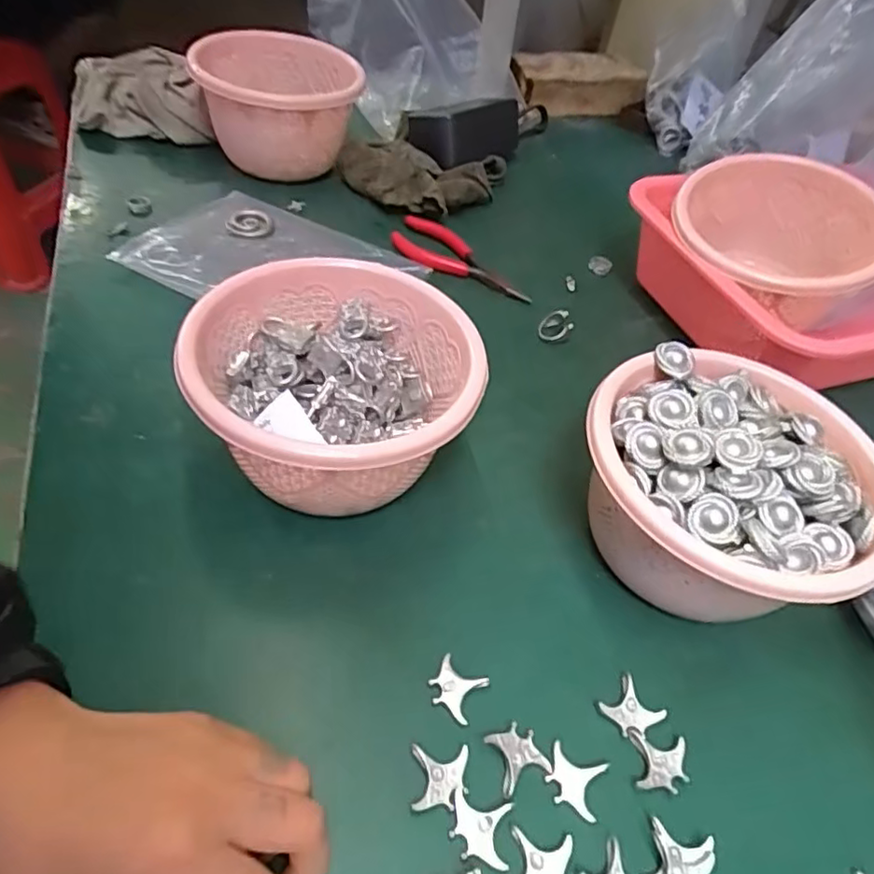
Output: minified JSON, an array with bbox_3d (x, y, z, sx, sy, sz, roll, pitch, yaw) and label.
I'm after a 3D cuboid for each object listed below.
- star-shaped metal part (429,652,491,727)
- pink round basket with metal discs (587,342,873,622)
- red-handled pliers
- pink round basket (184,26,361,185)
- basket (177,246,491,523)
[{"bbox_3d":[0.009,0.117,0.291,0.026,0.004,0.023,31,51,18],"label":"star-shaped metal part"},{"bbox_3d":[0.150,0.027,0.330,0.140,0.091,0.143,4,48,-5],"label":"pink round basket with metal discs"},{"bbox_3d":[0.011,-0.148,0.527,0.056,0.017,0.135,-28,58,-29],"label":"red-handled pliers"},{"bbox_3d":[-0.144,-0.308,0.584,0.137,0.101,0.170,-16,53,-22],"label":"pink round basket"},{"bbox_3d":[-0.050,-0.018,0.347,0.135,0.107,0.144,4,48,-5],"label":"basket"}]

